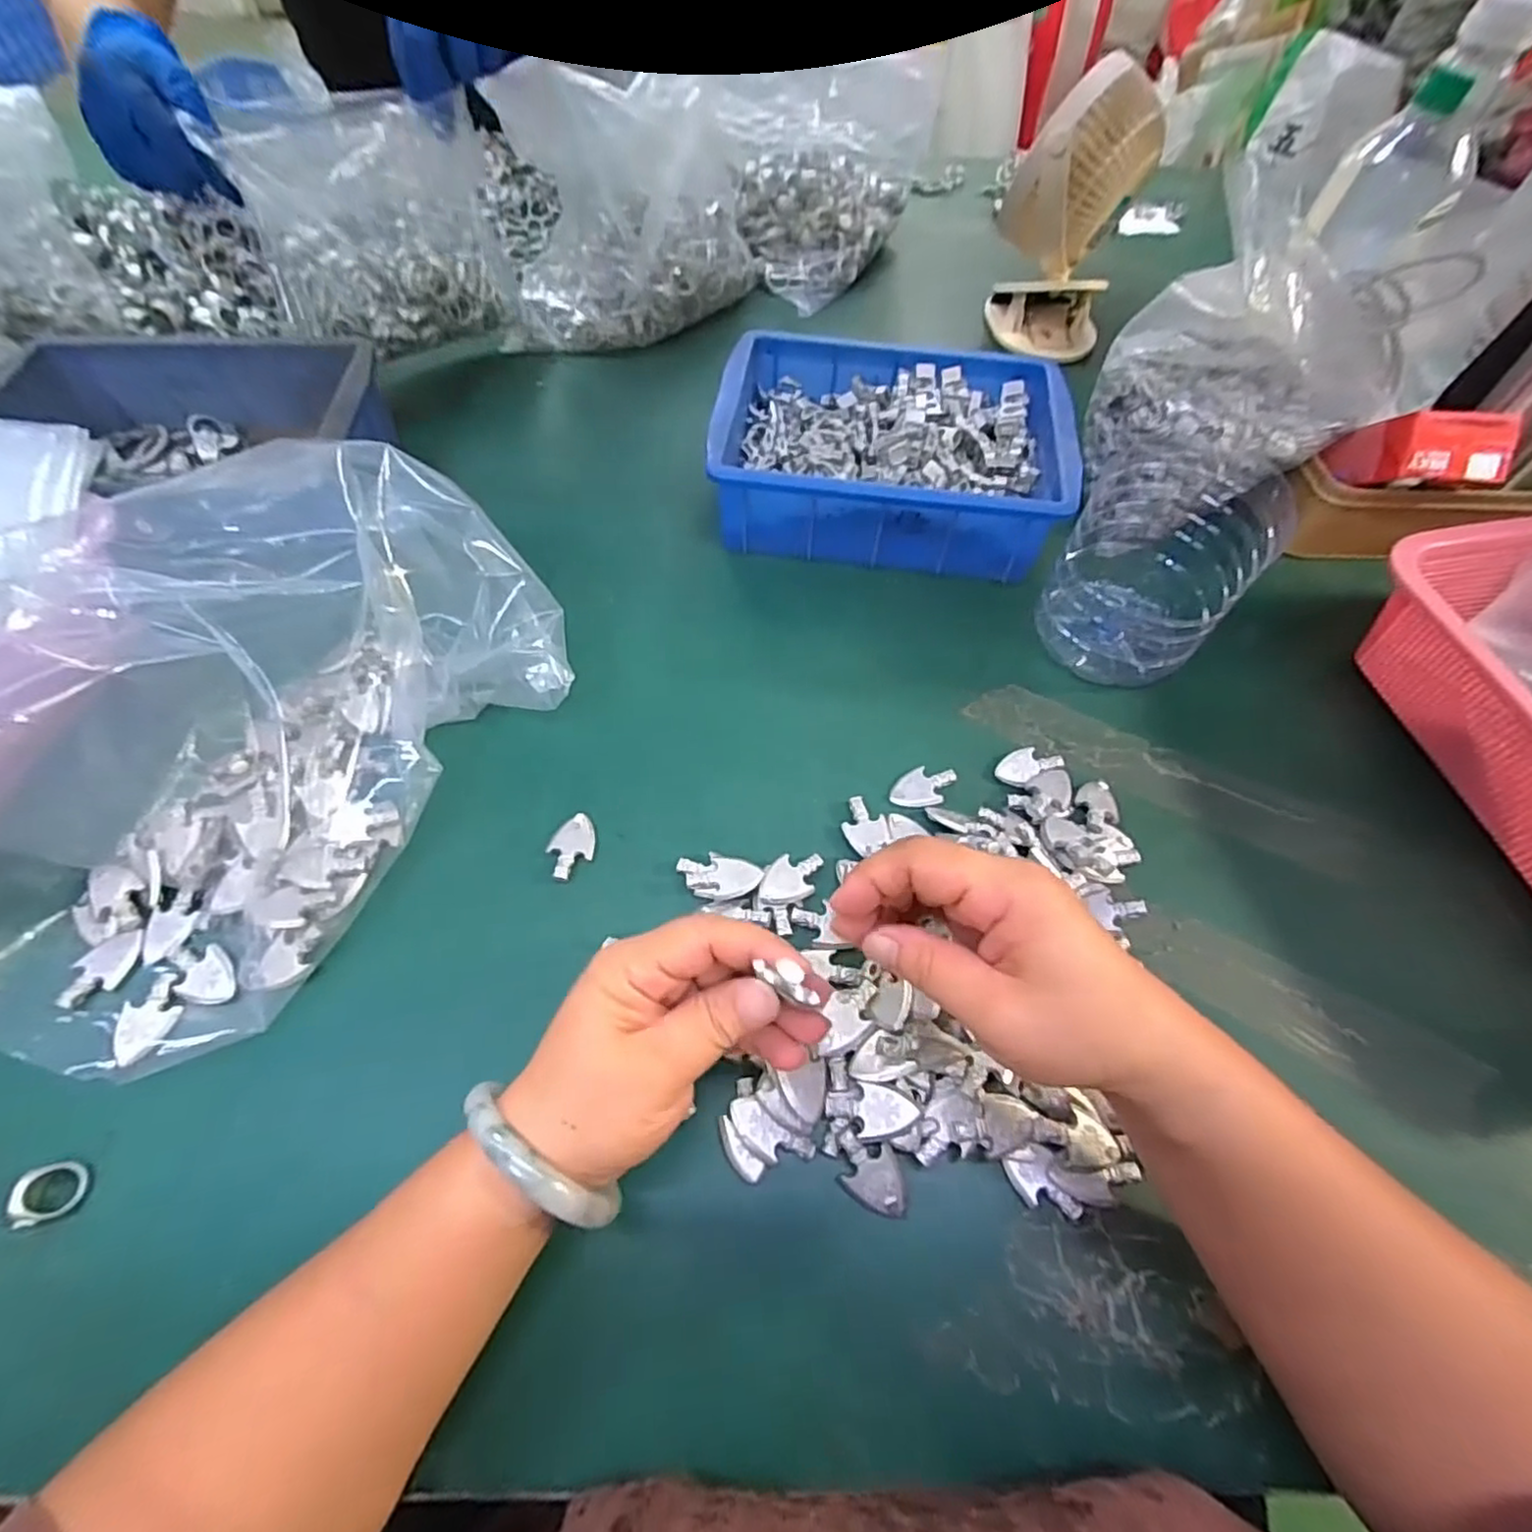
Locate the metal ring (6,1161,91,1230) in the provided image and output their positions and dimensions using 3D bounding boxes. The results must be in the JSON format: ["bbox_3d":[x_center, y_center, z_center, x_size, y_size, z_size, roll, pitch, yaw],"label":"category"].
[{"bbox_3d":[-0.297,0.176,0.276,0.023,0.009,0.022,1,59,-2],"label":"metal ring"}]

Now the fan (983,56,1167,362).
[{"bbox_3d":[0.264,-0.471,0.584,0.114,0.175,0.078,28,62,13],"label":"fan"}]

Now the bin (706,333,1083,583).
[{"bbox_3d":[0.089,-0.234,0.494,0.245,0.062,0.171,10,59,3],"label":"bin"}]

